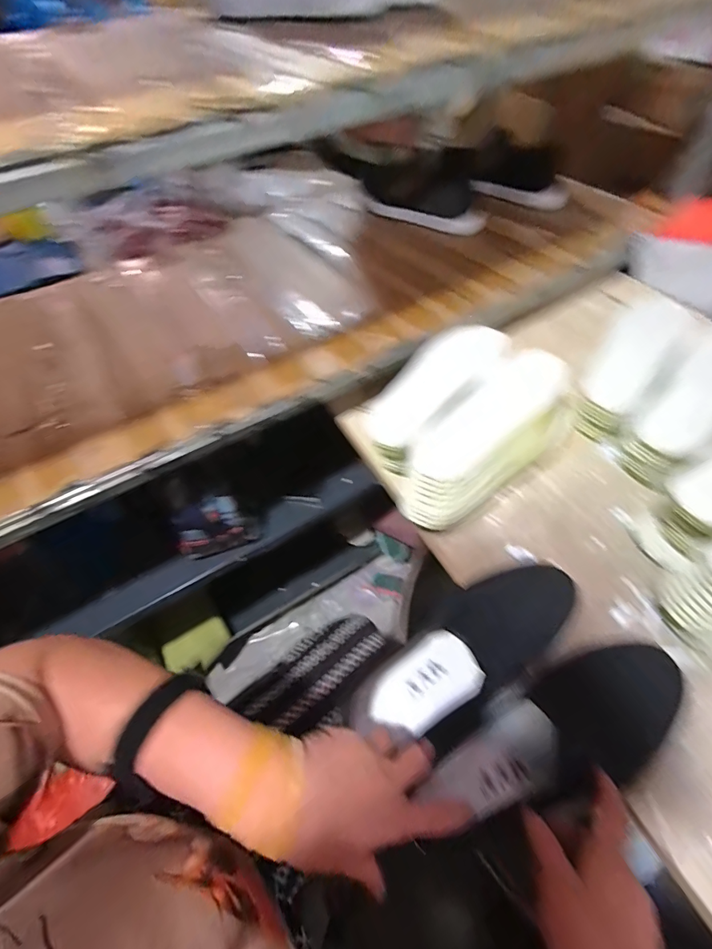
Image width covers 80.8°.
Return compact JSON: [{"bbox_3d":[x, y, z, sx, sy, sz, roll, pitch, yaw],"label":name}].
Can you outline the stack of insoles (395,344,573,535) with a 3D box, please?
[{"bbox_3d":[0.159,-0.045,0.504,0.270,0.059,0.103,-35,60,-19],"label":"stack of insoles"}]

